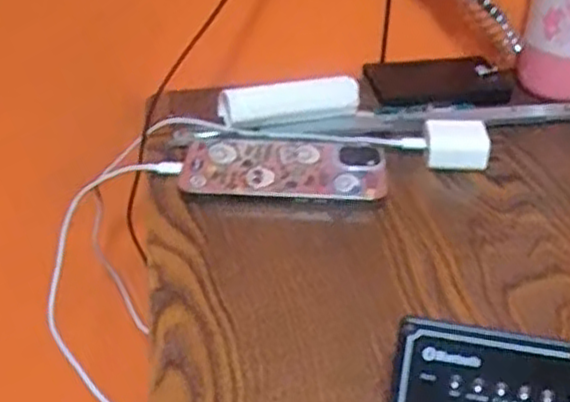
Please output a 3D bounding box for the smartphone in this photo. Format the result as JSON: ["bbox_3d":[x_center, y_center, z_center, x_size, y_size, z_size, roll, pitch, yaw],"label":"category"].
[{"bbox_3d":[0.000,-0.024,0.509,0.142,0.009,0.058,3,47,-4],"label":"smartphone"}]

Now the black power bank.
[{"bbox_3d":[0.131,-0.100,0.601,0.121,0.018,0.051,-5,35,-8],"label":"black power bank"}]

